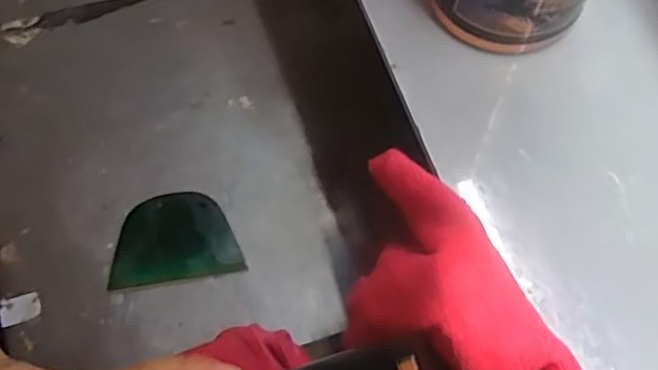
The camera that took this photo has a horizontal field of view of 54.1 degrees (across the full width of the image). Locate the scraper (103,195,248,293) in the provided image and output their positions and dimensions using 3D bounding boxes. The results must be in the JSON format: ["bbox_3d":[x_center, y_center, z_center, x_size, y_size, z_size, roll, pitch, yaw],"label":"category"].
[{"bbox_3d":[-0.097,0.033,0.403,0.077,0.008,0.055,-9,73,-10],"label":"scraper"}]

